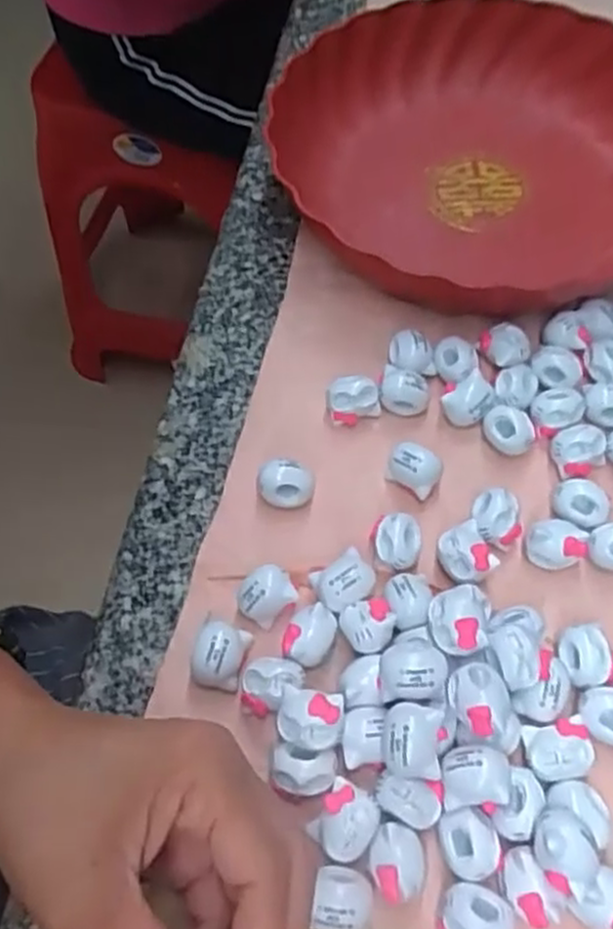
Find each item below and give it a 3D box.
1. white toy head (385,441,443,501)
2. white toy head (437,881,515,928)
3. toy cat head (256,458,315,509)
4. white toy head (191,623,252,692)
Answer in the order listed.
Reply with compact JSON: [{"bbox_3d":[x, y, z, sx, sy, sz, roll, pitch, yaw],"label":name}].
[{"bbox_3d":[0.051,0.003,0.358,0.024,0.023,0.016,37,68,19],"label":"white toy head"},{"bbox_3d":[0.059,0.161,0.270,0.025,0.015,0.022,4,61,3],"label":"white toy head"},{"bbox_3d":[-0.009,0.011,0.354,0.025,0.022,0.018,-4,61,-1],"label":"toy cat head"},{"bbox_3d":[-0.036,0.079,0.315,0.021,0.021,0.025,14,62,9],"label":"white toy head"}]

